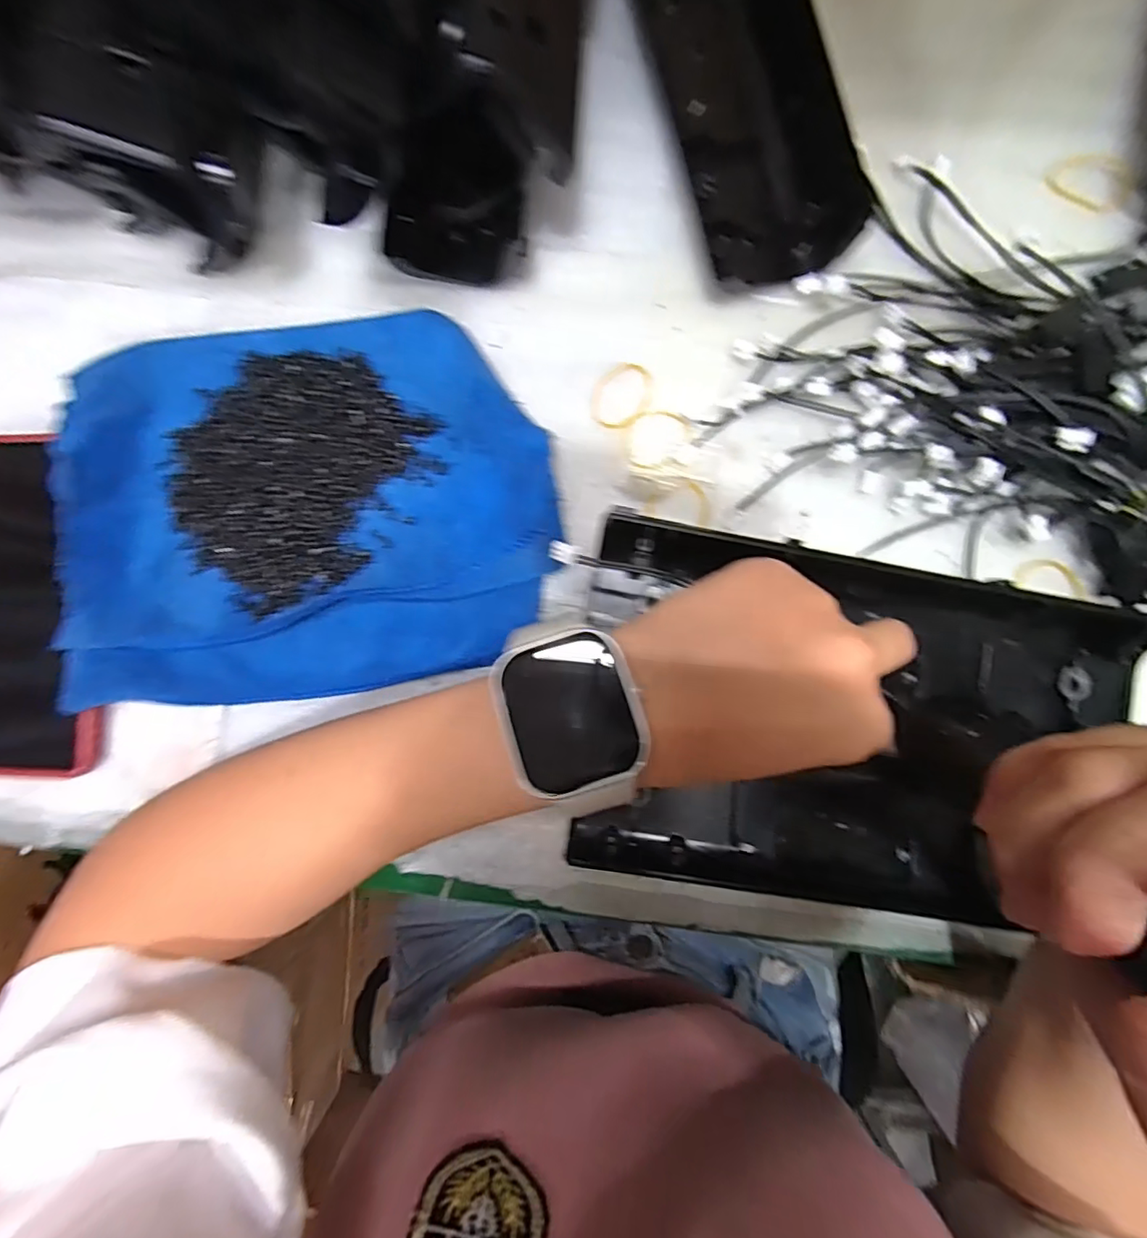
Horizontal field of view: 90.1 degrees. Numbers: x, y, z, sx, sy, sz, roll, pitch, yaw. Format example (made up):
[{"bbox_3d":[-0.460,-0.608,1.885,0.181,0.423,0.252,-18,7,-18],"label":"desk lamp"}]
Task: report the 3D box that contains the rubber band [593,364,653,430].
[{"bbox_3d":[0.023,-0.107,0.274,0.023,0.007,0.033,36,90,3],"label":"rubber band"}]

